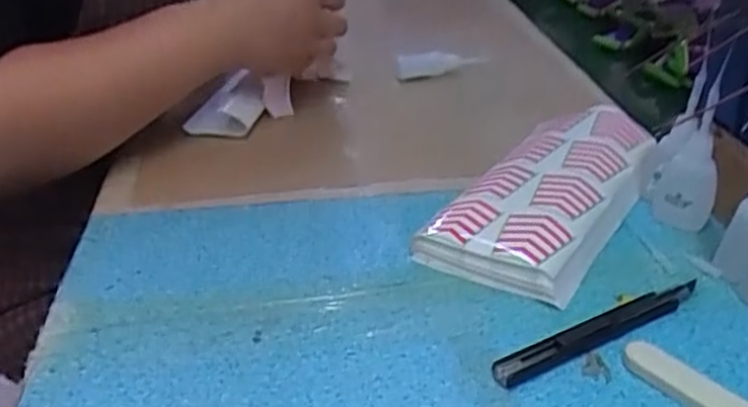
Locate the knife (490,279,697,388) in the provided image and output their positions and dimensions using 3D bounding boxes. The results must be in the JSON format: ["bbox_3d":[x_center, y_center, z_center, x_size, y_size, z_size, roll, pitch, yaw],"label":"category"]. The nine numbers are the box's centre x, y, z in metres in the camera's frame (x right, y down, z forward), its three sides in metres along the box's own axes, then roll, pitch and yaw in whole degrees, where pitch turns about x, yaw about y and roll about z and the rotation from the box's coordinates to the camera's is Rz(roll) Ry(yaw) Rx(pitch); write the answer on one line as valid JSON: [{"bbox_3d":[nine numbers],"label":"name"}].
[{"bbox_3d":[0.126,0.070,0.392,0.142,0.007,0.016,-17,34,-24],"label":"knife"}]

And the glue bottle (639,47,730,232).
[{"bbox_3d":[0.209,-0.039,0.480,0.044,0.105,0.041,9,32,18],"label":"glue bottle"}]

